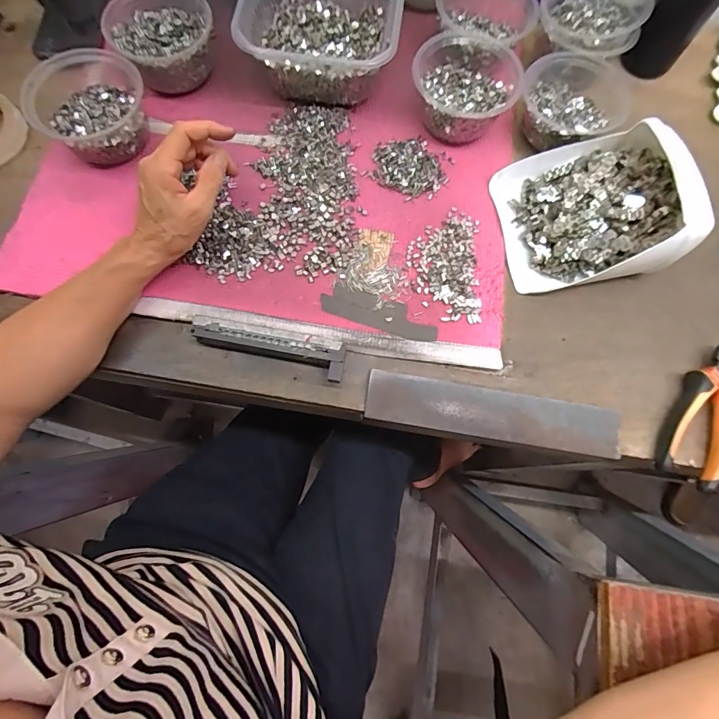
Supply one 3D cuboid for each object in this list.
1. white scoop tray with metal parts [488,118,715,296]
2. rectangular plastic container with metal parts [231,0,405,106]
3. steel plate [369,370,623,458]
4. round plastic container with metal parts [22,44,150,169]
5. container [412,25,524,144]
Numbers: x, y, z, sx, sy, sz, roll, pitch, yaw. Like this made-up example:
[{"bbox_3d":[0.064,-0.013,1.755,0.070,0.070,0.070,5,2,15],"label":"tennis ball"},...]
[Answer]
[{"bbox_3d":[0.243,-0.161,0.429,0.165,0.076,0.154,-8,76,-4],"label":"white scoop tray with metal parts"},{"bbox_3d":[-0.040,-0.391,0.479,0.173,0.068,0.179,8,76,0],"label":"rectangular plastic container with metal parts"},{"bbox_3d":[0.130,0.055,0.405,0.244,0.007,0.050,9,76,1],"label":"steel plate"},{"bbox_3d":[-0.291,-0.279,0.451,0.111,0.057,0.130,-25,78,-8],"label":"round plastic container with metal parts"},{"bbox_3d":[0.120,-0.313,0.470,0.115,0.054,0.124,0,76,-2],"label":"container"}]

